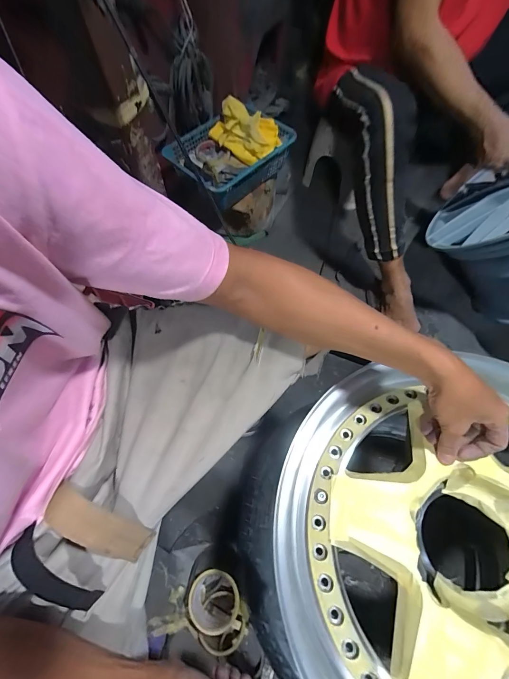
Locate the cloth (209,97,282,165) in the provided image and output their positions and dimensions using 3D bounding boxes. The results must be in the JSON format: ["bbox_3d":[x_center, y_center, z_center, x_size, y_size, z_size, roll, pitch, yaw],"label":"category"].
[{"bbox_3d":[-0.013,-0.566,0.827,0.188,0.078,0.140,41,71,19],"label":"cloth"}]

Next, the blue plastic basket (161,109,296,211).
[{"bbox_3d":[-0.061,-0.515,0.838,0.306,0.108,0.252,-38,68,-16],"label":"blue plastic basket"}]

